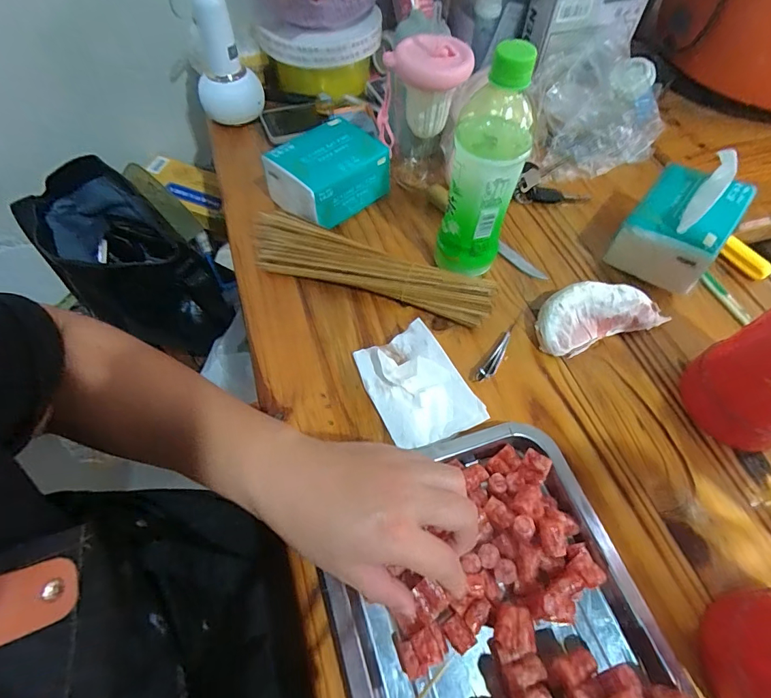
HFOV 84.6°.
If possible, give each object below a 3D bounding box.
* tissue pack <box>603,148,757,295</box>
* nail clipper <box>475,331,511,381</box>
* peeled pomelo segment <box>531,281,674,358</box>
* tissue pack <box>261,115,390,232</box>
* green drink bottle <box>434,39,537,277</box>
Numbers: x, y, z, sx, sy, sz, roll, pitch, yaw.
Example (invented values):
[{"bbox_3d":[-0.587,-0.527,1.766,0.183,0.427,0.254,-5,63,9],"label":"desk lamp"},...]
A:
[{"bbox_3d":[0.316,-0.137,0.453,0.088,0.105,0.113,35,64,19],"label":"tissue pack"},{"bbox_3d":[0.109,0.007,0.409,0.012,0.017,0.065,33,63,17],"label":"nail clipper"},{"bbox_3d":[0.212,-0.038,0.428,0.134,0.040,0.062,-17,60,-11],"label":"peeled pomelo segment"},{"bbox_3d":[-0.069,-0.208,0.503,0.093,0.064,0.119,39,65,20],"label":"tissue pack"},{"bbox_3d":[0.090,-0.156,0.393,0.062,0.215,0.066,15,59,8],"label":"green drink bottle"}]

